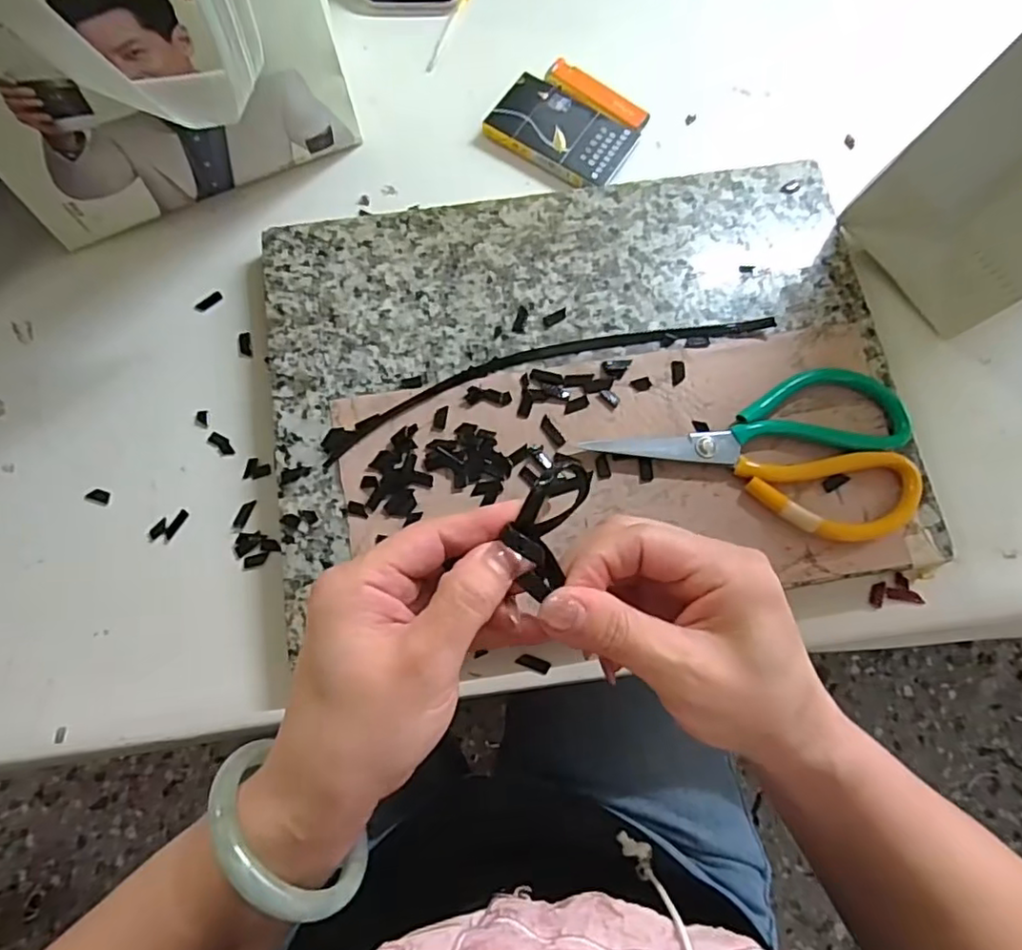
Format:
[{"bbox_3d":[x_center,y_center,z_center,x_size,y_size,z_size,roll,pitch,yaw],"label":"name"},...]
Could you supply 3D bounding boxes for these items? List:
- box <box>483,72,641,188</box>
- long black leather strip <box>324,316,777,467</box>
[{"bbox_3d":[0.035,-0.244,0.447,0.097,0.016,0.058,34,77,7],"label":"box"},{"bbox_3d":[0.024,-0.066,0.381,0.282,0.004,0.035,-18,77,-6],"label":"long black leather strip"}]

